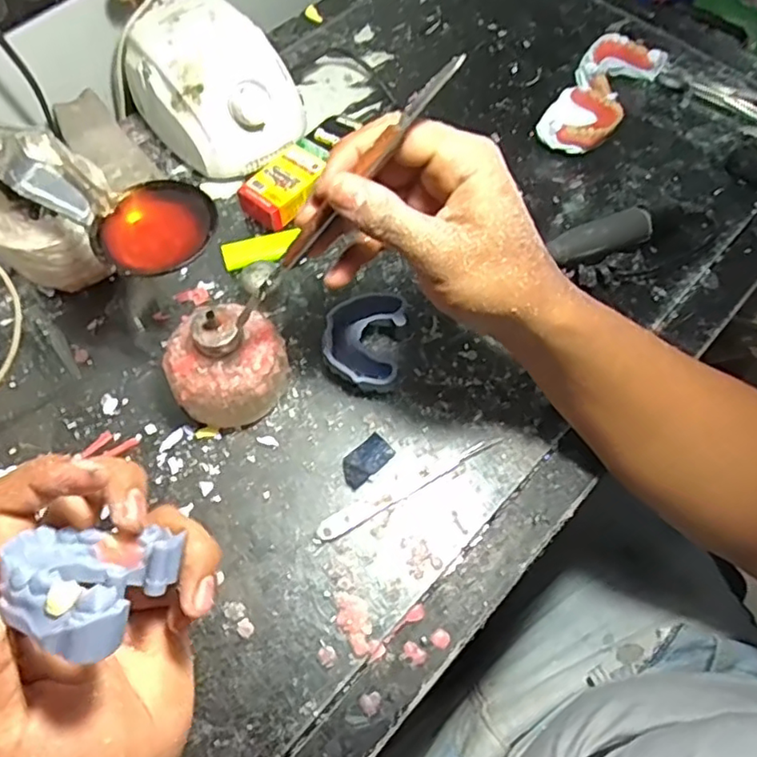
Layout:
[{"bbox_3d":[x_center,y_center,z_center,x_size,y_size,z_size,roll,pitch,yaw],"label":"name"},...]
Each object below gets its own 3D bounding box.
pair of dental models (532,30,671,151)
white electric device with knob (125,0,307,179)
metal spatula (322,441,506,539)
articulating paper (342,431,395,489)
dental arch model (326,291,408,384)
[{"bbox_3d":[0.194,-0.248,0.550,0.065,0.036,0.141,31,66,12],"label":"pair of dental models"},{"bbox_3d":[-0.134,-0.237,0.508,0.104,0.078,0.138,-37,71,-19],"label":"white electric device with knob"},{"bbox_3d":[0.020,0.068,0.399,0.128,0.004,0.013,-27,68,-15],"label":"metal spatula"},{"bbox_3d":[-0.008,0.053,0.406,0.037,0.004,0.021,-39,71,-19],"label":"articulating paper"},{"bbox_3d":[-0.011,-0.024,0.433,0.052,0.027,0.067,10,64,2],"label":"dental arch model"}]

